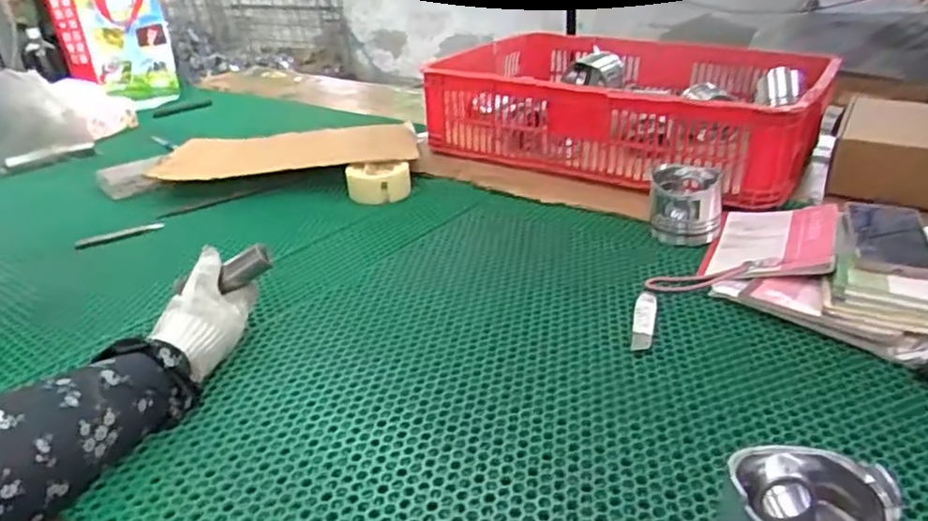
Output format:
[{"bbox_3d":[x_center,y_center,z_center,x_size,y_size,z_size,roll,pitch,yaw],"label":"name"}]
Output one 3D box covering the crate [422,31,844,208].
[{"bbox_3d":[0.263,-0.268,1.170,0.660,0.165,0.425,17,32,32],"label":"crate"}]

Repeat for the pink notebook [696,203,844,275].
[{"bbox_3d":[0.374,-0.027,0.807,0.137,0.011,0.198,-4,22,32],"label":"pink notebook"}]

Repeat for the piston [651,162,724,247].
[{"bbox_3d":[0.291,-0.075,0.874,0.093,0.086,0.101,5,28,12],"label":"piston"}]

